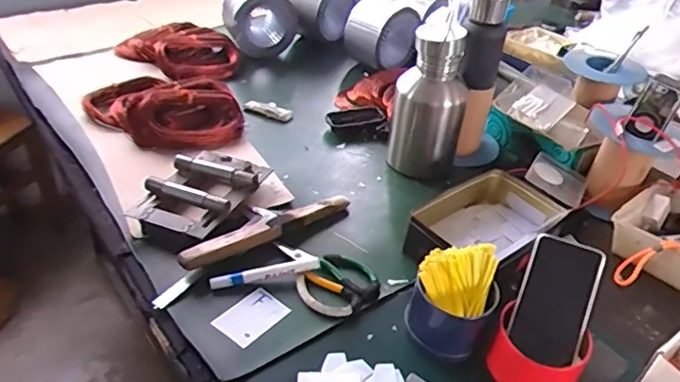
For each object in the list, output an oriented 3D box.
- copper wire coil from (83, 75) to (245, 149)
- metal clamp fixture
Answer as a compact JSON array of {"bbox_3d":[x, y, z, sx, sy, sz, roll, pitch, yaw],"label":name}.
[{"bbox_3d":[-0.318,-0.151,0.987,0.272,0.067,0.188,29,43,29],"label":"copper wire coil"},{"bbox_3d":[-0.206,-0.003,0.820,0.144,0.038,0.190,14,38,13],"label":"metal clamp fixture"}]

